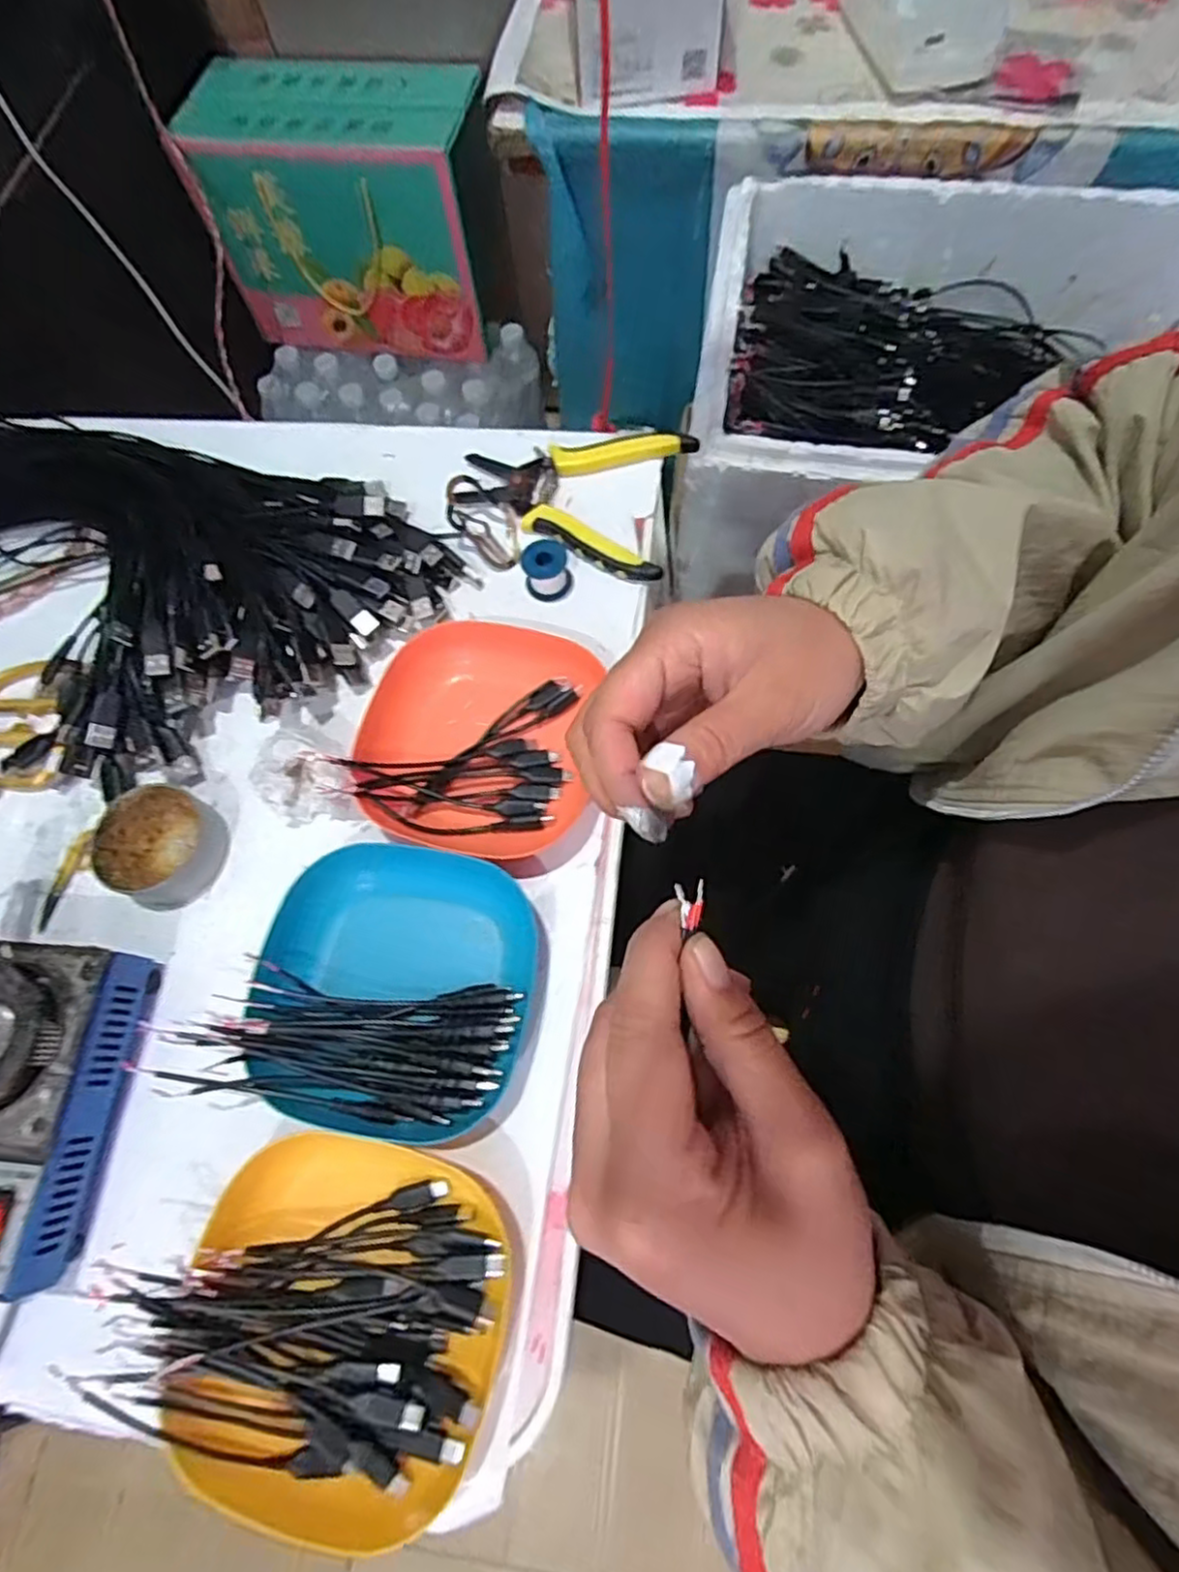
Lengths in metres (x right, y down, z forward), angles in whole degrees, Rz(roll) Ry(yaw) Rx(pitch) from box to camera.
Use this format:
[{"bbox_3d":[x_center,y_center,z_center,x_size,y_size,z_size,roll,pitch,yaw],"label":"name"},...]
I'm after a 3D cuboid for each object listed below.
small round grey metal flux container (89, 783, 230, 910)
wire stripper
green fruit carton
[{"bbox_3d":[-0.247,0.034,0.402,0.062,0.026,0.062,-1,69,2],"label":"small round grey metal flux container"},{"bbox_3d":[-0.016,-0.200,0.480,0.152,0.021,0.116,12,70,7],"label":"wire stripper"},{"bbox_3d":[-0.281,-0.705,0.868,0.326,0.235,0.158,7,70,5],"label":"green fruit carton"}]

